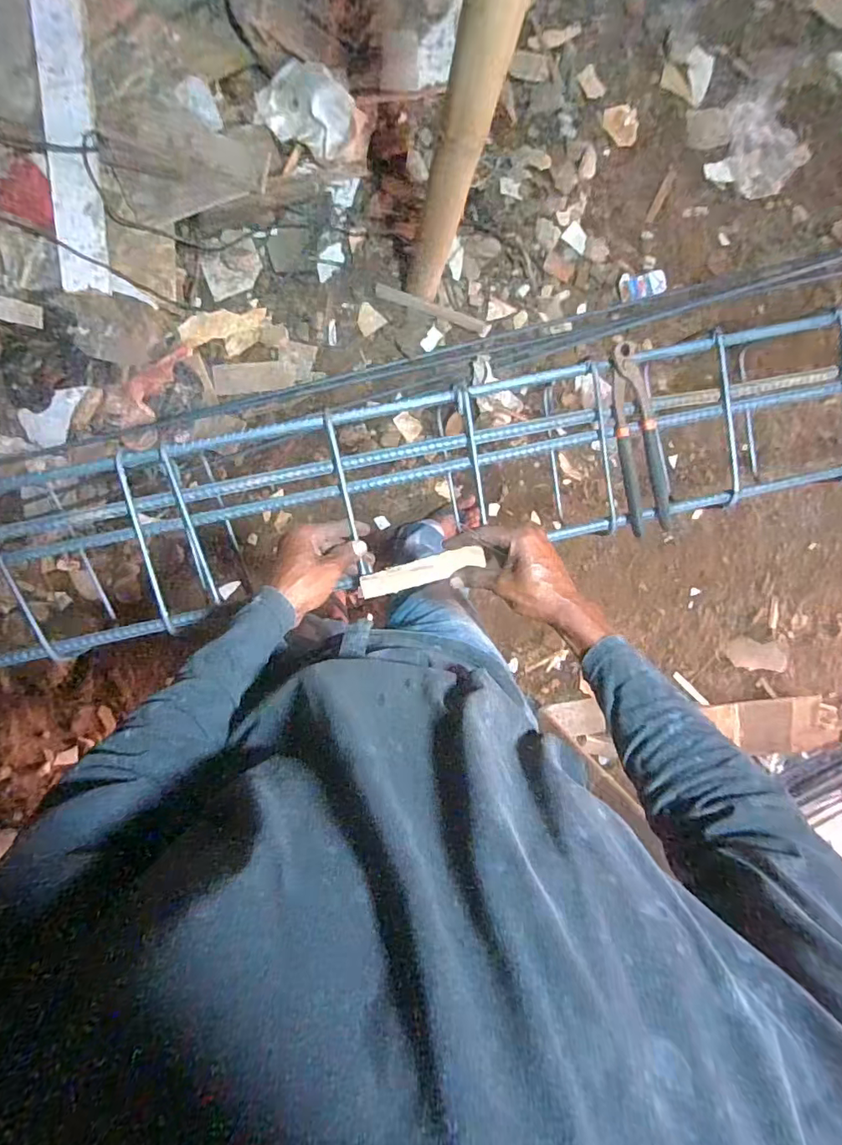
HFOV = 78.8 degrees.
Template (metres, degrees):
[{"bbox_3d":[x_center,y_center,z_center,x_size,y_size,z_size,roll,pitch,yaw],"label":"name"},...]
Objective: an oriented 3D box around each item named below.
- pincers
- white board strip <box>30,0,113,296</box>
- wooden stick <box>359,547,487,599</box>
[{"bbox_3d":[0.254,-0.154,0.599,0.049,0.030,0.215,-13,98,-6],"label":"pincers"},{"bbox_3d":[-0.785,-0.966,1.156,0.101,0.031,0.627,-4,96,-16],"label":"white board strip"},{"bbox_3d":[0.003,-0.001,0.581,0.142,0.008,0.029,-17,92,-6],"label":"wooden stick"}]

